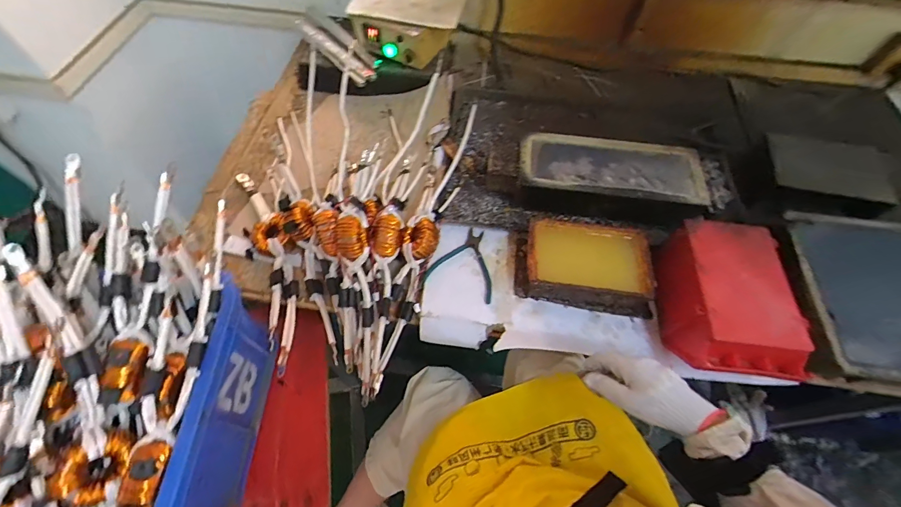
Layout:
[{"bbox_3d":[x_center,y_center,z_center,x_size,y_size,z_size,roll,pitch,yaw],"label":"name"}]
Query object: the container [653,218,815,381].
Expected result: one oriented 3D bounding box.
[{"bbox_3d":[0.421,0.070,0.602,0.156,0.111,0.244,2,59,-1],"label":"container"}]

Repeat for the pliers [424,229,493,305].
[{"bbox_3d":[0.027,0.013,0.699,0.123,0.009,0.134,16,60,7],"label":"pliers"}]

